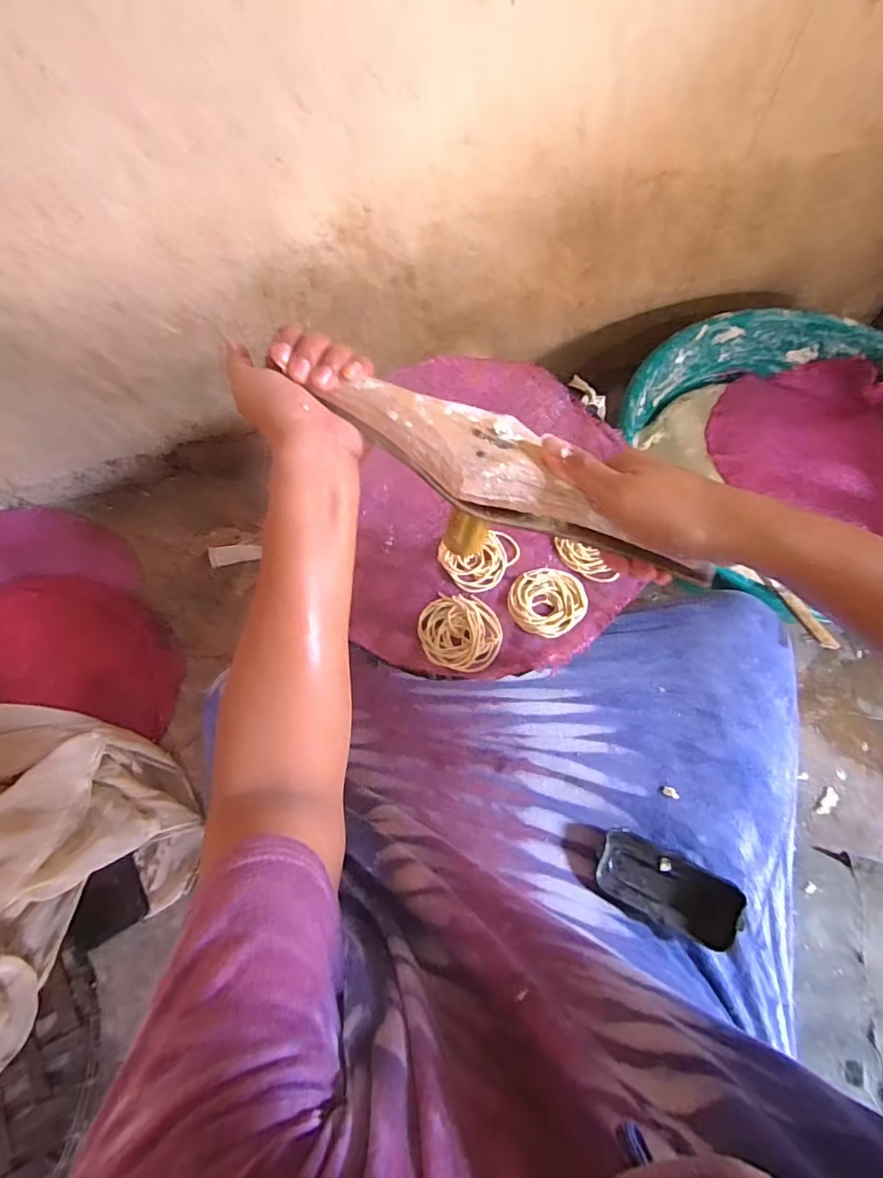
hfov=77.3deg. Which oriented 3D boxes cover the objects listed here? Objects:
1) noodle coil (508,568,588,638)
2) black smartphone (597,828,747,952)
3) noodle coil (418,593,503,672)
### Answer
[{"bbox_3d":[0.095,0.011,0.491,0.066,0.006,0.063,-1,69,2],"label":"noodle coil"},{"bbox_3d":[0.185,0.244,0.452,0.108,0.017,0.051,21,70,23],"label":"black smartphone"},{"bbox_3d":[0.017,0.037,0.485,0.067,0.010,0.074,-25,70,-8],"label":"noodle coil"}]

